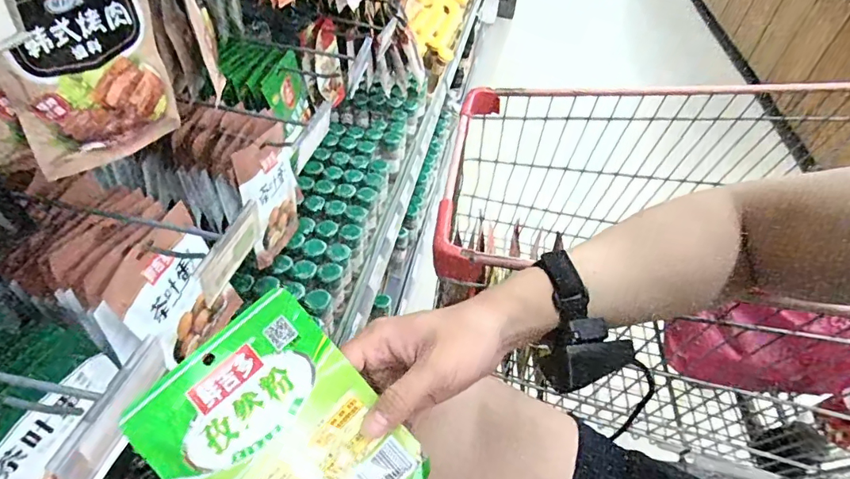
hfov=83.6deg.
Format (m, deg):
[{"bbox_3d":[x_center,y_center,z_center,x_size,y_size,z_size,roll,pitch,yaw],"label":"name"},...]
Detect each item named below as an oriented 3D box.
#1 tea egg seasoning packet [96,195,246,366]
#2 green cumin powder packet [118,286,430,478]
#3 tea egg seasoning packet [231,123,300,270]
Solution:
[{"bbox_3d":[-0.265,0.060,0.519,0.017,0.157,0.128,1,41,17],"label":"tea egg seasoning packet"},{"bbox_3d":[-0.087,0.128,0.297,0.121,0.014,0.154,-41,91,-14],"label":"green cumin powder packet"},{"bbox_3d":[-0.212,-0.062,0.659,0.026,0.167,0.135,8,51,16],"label":"tea egg seasoning packet"}]

